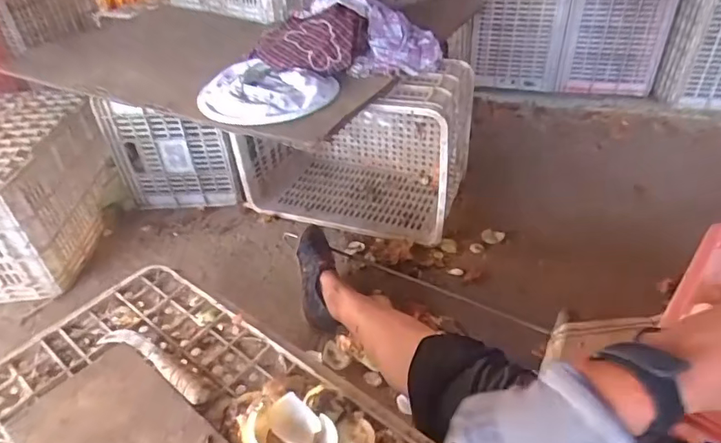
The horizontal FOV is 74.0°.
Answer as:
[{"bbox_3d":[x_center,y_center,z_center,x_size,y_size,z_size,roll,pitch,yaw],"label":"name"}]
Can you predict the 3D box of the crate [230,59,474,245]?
[{"bbox_3d":[-0.016,-0.193,1.180,0.520,0.342,0.290,10,39,17],"label":"crate"}]

